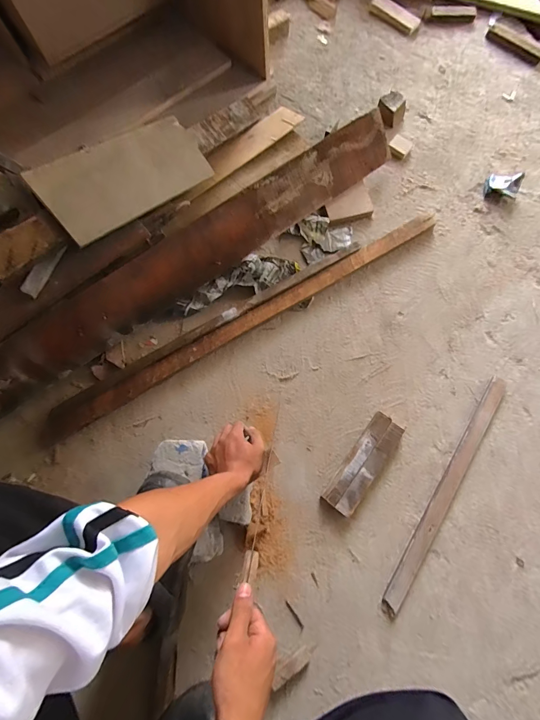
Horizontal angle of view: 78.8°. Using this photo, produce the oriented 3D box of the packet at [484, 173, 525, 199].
[{"bbox_3d":[0.581,-0.435,0.820,0.079,0.034,0.063,16,75,5],"label":"packet"}]

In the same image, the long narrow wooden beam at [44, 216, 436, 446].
[{"bbox_3d":[-0.042,-0.088,0.727,0.941,0.034,0.052,-29,76,-7],"label":"long narrow wooden beam"}]

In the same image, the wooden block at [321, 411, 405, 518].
[{"bbox_3d":[0.186,0.204,0.652,0.066,0.024,0.203,37,78,10],"label":"wooden block"}]

